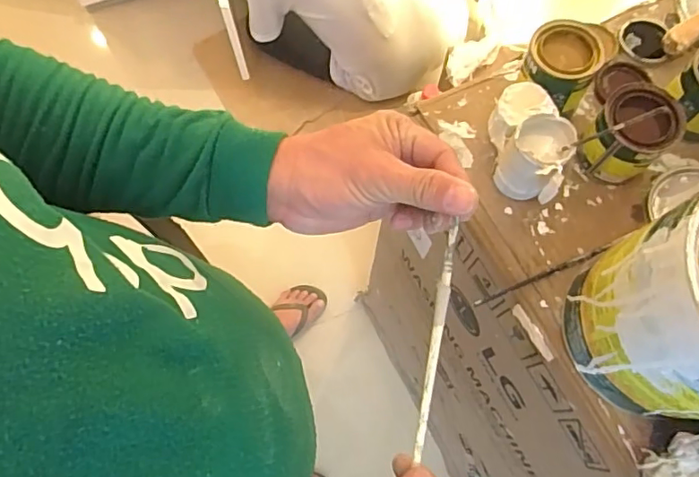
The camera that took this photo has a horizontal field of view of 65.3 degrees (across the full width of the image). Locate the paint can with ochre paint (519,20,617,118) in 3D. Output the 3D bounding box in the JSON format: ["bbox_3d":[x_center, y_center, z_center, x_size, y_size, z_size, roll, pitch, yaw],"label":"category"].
[{"bbox_3d":[0.212,-0.171,0.554,0.072,0.070,0.074,0,71,-1],"label":"paint can with ochre paint"}]

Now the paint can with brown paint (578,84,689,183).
[{"bbox_3d":[0.269,-0.101,0.527,0.066,0.081,0.064,0,71,-1],"label":"paint can with brown paint"}]

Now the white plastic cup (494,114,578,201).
[{"bbox_3d":[0.171,-0.074,0.522,0.055,0.080,0.061,34,73,10],"label":"white plastic cup"}]

